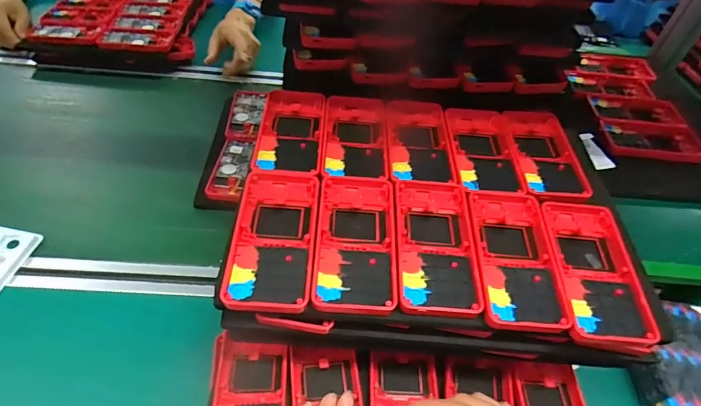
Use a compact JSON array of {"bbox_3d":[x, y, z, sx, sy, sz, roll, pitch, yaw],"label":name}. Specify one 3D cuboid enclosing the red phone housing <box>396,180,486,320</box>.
[{"bbox_3d":[0.069,0.031,0.345,0.062,0.015,0.129,5,48,-2],"label":"red phone housing"}]

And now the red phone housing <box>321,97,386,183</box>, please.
[{"bbox_3d":[0.005,-0.064,0.417,0.061,0.016,0.120,4,48,-2],"label":"red phone housing"}]

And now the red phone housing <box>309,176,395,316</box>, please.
[{"bbox_3d":[0.005,0.028,0.339,0.063,0.014,0.126,5,48,-2],"label":"red phone housing"}]

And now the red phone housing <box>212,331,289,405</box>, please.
[{"bbox_3d":[-0.089,0.171,0.370,0.063,0.014,0.108,2,48,-5],"label":"red phone housing"}]

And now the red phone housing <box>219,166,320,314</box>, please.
[{"bbox_3d":[-0.059,0.022,0.332,0.062,0.009,0.129,4,48,-3],"label":"red phone housing"}]

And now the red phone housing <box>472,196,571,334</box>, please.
[{"bbox_3d":[0.133,0.041,0.343,0.063,0.015,0.128,6,48,-1],"label":"red phone housing"}]

